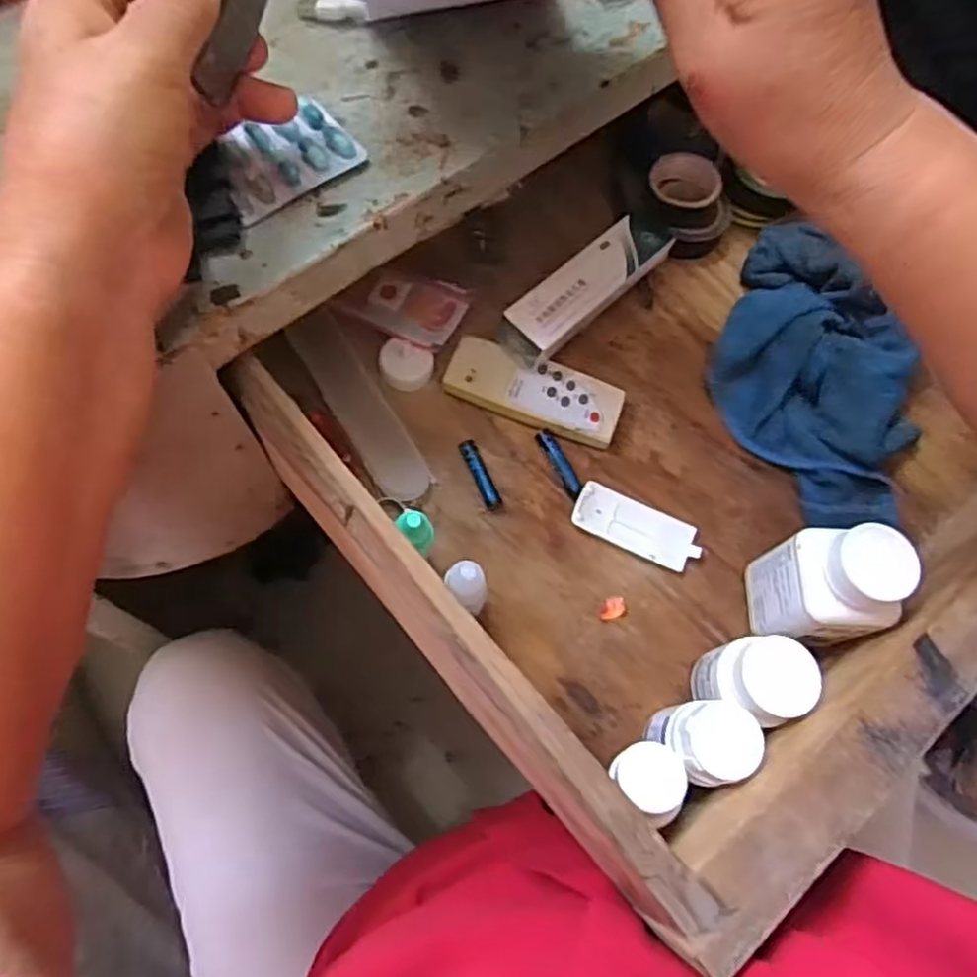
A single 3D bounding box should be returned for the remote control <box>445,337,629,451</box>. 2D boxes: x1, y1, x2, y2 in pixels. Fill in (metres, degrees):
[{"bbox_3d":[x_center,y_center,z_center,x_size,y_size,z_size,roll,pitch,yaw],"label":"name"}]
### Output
[{"bbox_3d":[0.027,-0.056,0.418,0.101,0.016,0.039,18,67,5],"label":"remote control"}]

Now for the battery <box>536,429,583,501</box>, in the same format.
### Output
[{"bbox_3d":[0.041,-0.014,0.408,0.009,0.008,0.044,-25,70,-13],"label":"battery"}]

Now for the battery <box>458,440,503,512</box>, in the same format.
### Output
[{"bbox_3d":[-0.004,-0.008,0.402,0.010,0.008,0.043,-21,69,-11],"label":"battery"}]

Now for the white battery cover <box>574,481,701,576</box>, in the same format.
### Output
[{"bbox_3d":[0.083,0.021,0.402,0.071,0.010,0.029,24,68,8],"label":"white battery cover"}]

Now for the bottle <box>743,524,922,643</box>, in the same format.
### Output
[{"bbox_3d":[0.162,0.051,0.349,0.048,0.086,0.051,-6,67,-5],"label":"bottle"}]

